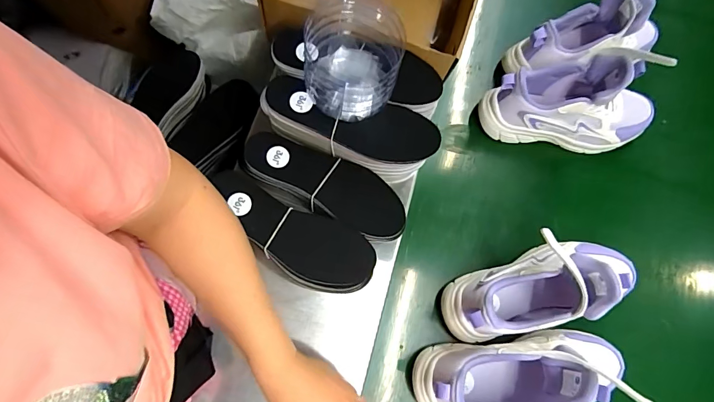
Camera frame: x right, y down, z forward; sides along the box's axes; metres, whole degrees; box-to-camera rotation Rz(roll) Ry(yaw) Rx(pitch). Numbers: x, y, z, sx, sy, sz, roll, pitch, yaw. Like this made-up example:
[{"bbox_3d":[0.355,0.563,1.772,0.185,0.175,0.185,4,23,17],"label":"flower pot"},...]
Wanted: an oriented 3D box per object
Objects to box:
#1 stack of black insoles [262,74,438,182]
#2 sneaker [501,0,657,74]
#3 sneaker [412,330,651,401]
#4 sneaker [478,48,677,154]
[{"bbox_3d":[-0.010,-0.094,0.480,0.217,0.047,0.086,15,71,4],"label":"stack of black insoles"},{"bbox_3d":[0.349,-0.233,0.573,0.221,0.138,0.091,-17,72,-7],"label":"sneaker"},{"bbox_3d":[0.196,0.204,0.448,0.247,0.138,0.094,-6,71,-3],"label":"sneaker"},{"bbox_3d":[0.307,-0.143,0.545,0.241,0.142,0.084,6,71,1],"label":"sneaker"}]

